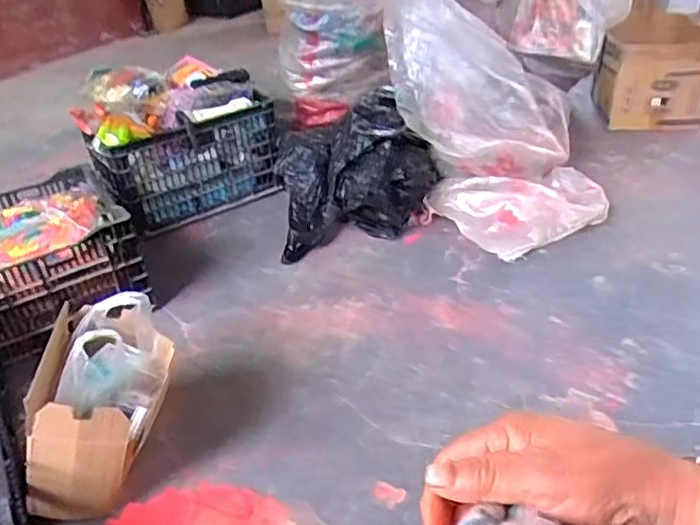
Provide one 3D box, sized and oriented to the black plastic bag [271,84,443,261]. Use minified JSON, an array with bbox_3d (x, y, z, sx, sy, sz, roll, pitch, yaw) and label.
[{"bbox_3d":[0.024,-0.236,1.601,0.431,0.288,0.344,-8,31,-4],"label":"black plastic bag"}]

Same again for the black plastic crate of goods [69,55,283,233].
[{"bbox_3d":[-0.491,-0.352,1.779,0.494,0.379,0.317,-24,37,-27],"label":"black plastic crate of goods"}]

